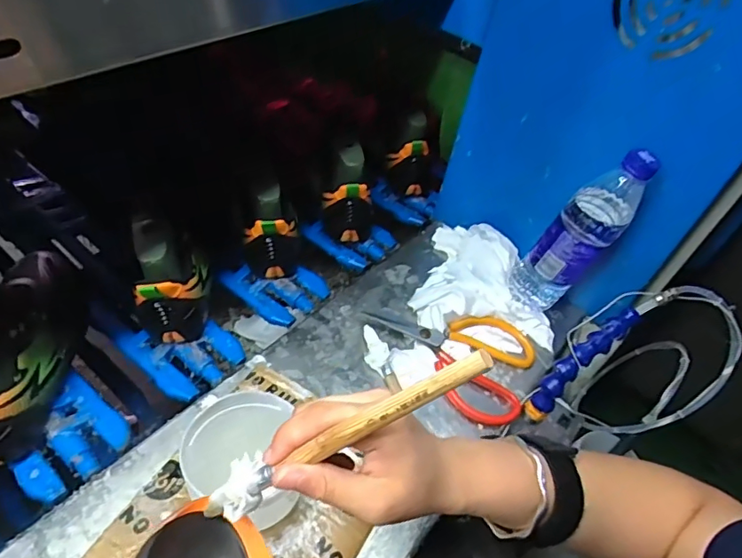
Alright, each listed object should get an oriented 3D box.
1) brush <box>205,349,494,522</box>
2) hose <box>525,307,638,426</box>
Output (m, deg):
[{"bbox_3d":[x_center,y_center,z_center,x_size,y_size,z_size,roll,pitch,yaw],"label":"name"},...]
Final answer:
[{"bbox_3d":[-0.021,0.080,0.254,0.014,0.186,0.021,38,30,-34],"label":"brush"},{"bbox_3d":[0.211,0.087,0.525,0.034,0.150,0.022,22,22,-51],"label":"hose"}]

